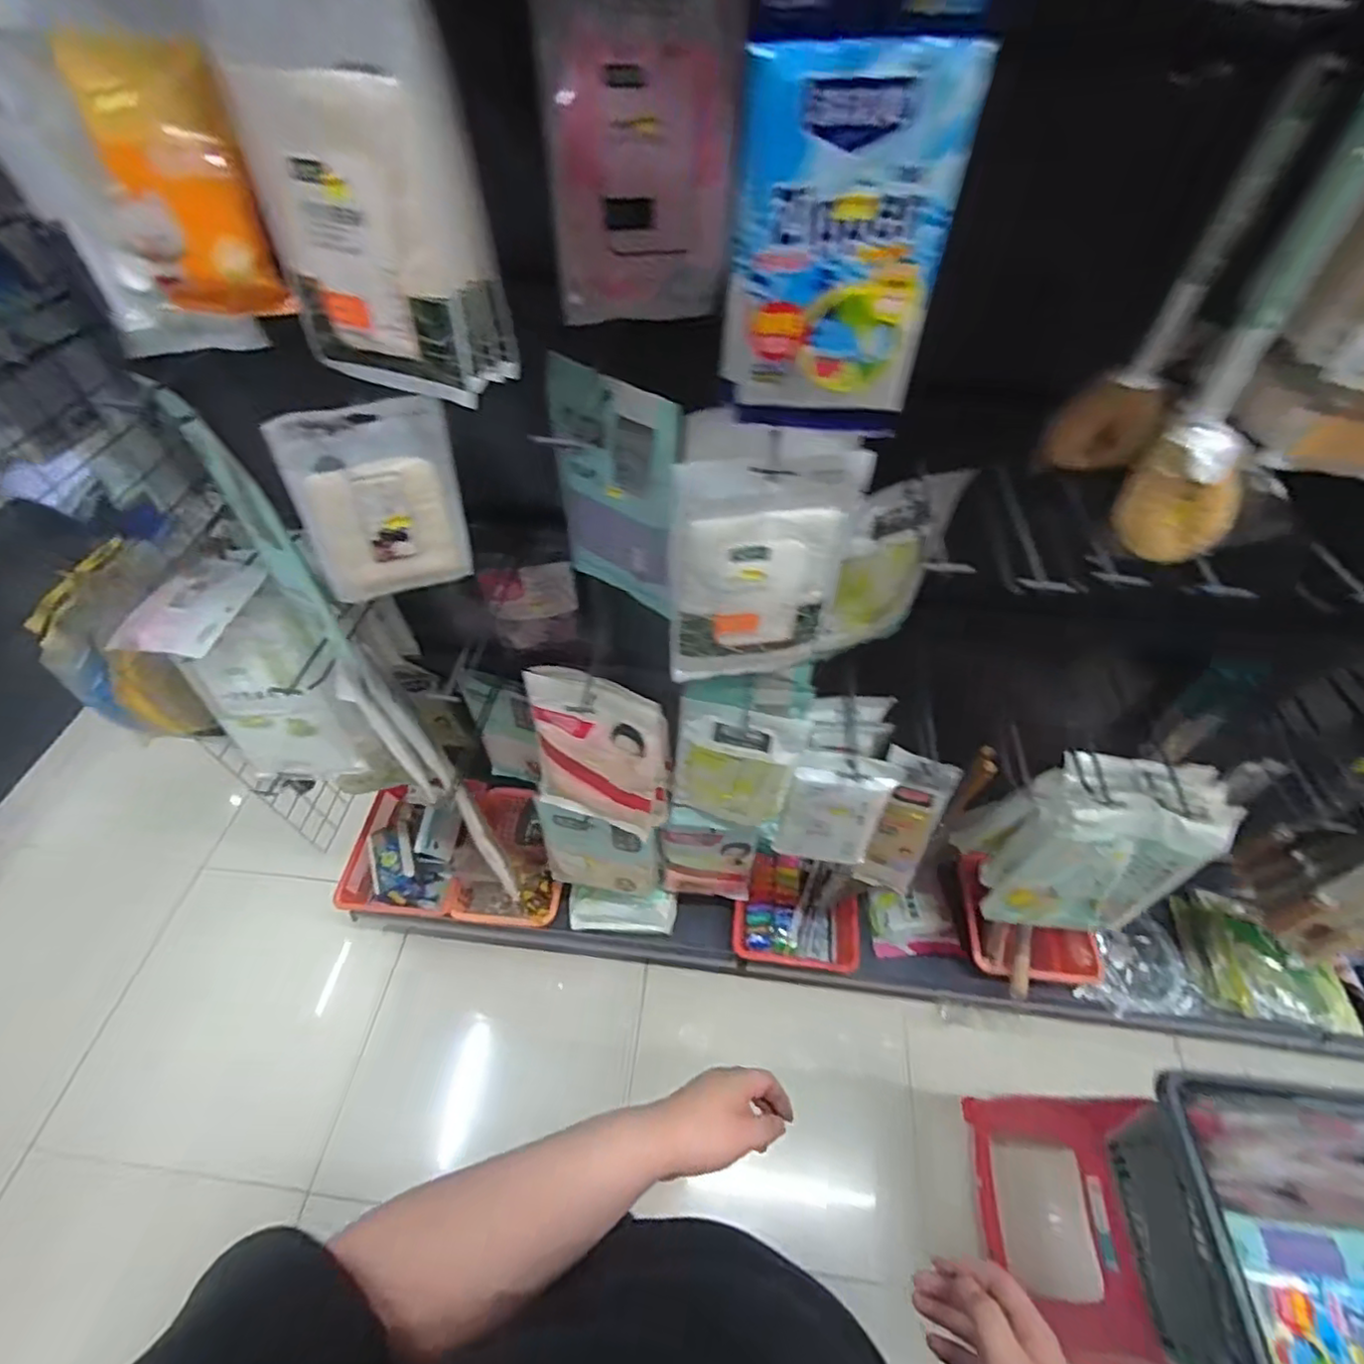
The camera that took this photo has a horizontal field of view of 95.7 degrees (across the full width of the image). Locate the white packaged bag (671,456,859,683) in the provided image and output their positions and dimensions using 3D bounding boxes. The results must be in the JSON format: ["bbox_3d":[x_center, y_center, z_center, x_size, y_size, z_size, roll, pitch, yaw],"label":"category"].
[{"bbox_3d":[0.076,-0.100,0.618,0.169,0.257,0.030,-4,54,-5],"label":"white packaged bag"}]

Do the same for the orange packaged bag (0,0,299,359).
[{"bbox_3d":[-0.361,-0.339,0.407,0.145,0.196,0.049,-19,57,-15],"label":"orange packaged bag"}]

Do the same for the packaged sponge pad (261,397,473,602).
[{"bbox_3d":[-0.272,-0.158,0.564,0.139,0.183,0.023,-23,58,-18],"label":"packaged sponge pad"}]

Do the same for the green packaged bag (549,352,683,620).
[{"bbox_3d":[-0.068,-0.202,0.700,0.155,0.291,0.035,26,57,16],"label":"green packaged bag"}]

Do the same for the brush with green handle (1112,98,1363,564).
[{"bbox_3d":[0.408,-0.213,0.433,0.096,0.279,0.049,33,59,20],"label":"brush with green handle"}]

